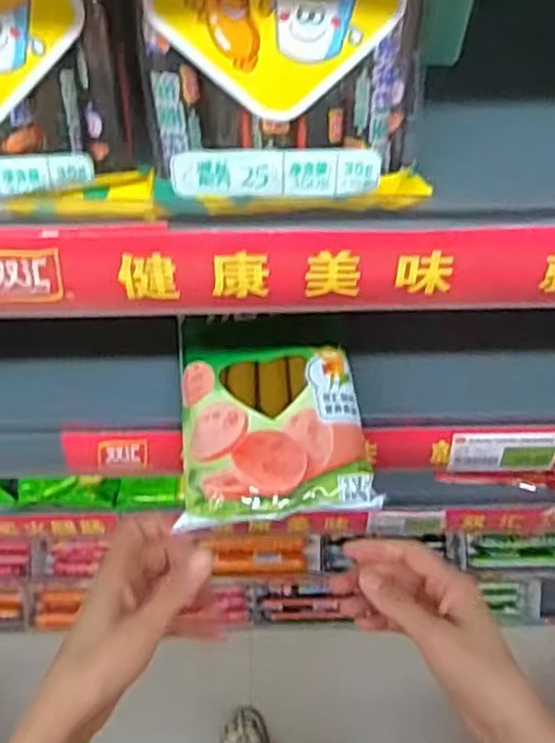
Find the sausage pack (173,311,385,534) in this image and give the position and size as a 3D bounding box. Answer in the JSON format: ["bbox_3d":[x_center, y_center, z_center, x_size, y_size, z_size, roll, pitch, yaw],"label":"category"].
[{"bbox_3d":[-0.005,0.024,0.484,0.116,0.029,0.148,-6,66,-2],"label":"sausage pack"}]

